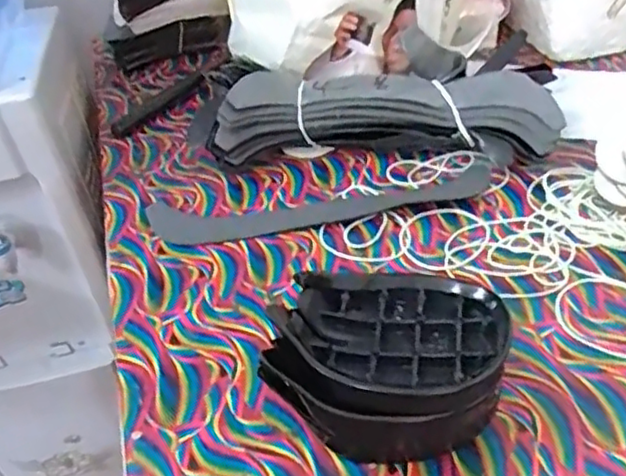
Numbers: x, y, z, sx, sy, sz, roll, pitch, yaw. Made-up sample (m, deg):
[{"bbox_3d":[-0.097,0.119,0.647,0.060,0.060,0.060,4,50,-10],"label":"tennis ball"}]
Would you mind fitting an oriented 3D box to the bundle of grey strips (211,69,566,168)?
[{"bbox_3d":[0.065,-0.108,0.587,0.297,0.065,0.095,0,40,8],"label":"bundle of grey strips"}]

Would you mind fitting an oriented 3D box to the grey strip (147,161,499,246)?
[{"bbox_3d":[0.010,-0.029,0.548,0.297,0.004,0.056,-7,40,-1],"label":"grey strip"}]

